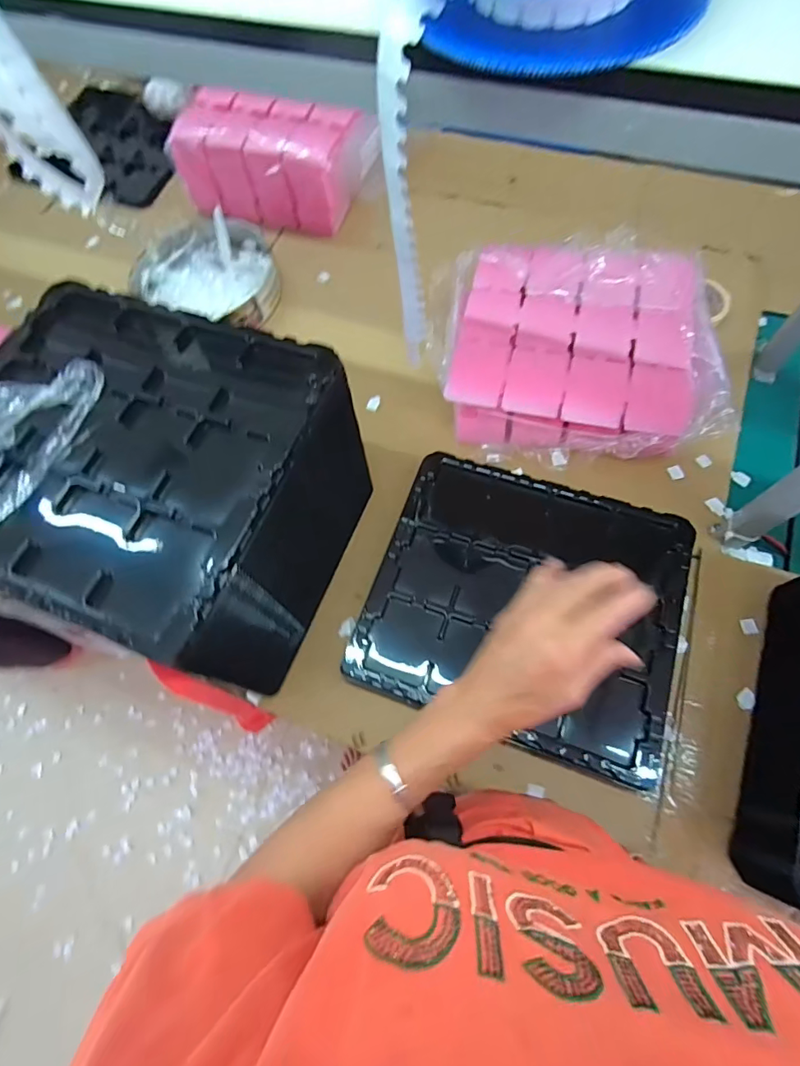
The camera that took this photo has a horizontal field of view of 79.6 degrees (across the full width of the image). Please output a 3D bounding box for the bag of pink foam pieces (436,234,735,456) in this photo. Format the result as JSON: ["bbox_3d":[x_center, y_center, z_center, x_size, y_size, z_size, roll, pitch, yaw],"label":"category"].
[{"bbox_3d":[0.248,-0.274,0.719,0.388,0.094,0.364,0,68,3],"label":"bag of pink foam pieces"}]

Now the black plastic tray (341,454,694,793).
[{"bbox_3d":[0.158,0.083,0.611,0.378,0.031,0.332,18,70,10],"label":"black plastic tray"}]

